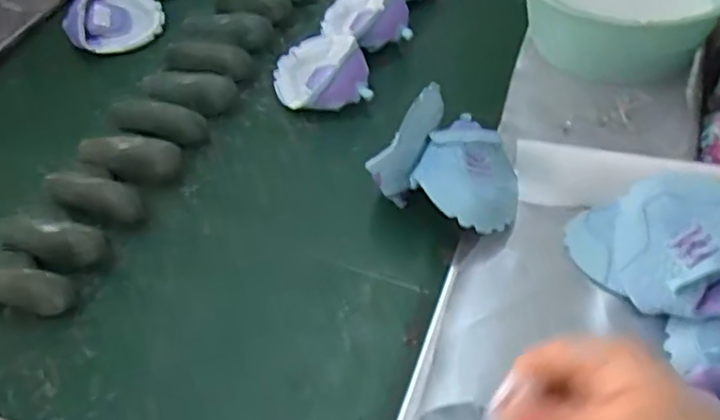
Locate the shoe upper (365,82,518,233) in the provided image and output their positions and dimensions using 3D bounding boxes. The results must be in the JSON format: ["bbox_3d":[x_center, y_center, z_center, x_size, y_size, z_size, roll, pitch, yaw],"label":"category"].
[{"bbox_3d":[0.105,-0.059,0.762,0.175,0.097,0.134,27,56,24],"label":"shoe upper"}]

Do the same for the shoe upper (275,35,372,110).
[{"bbox_3d":[-0.060,-0.205,0.959,0.124,0.064,0.141,-13,50,-8],"label":"shoe upper"}]

